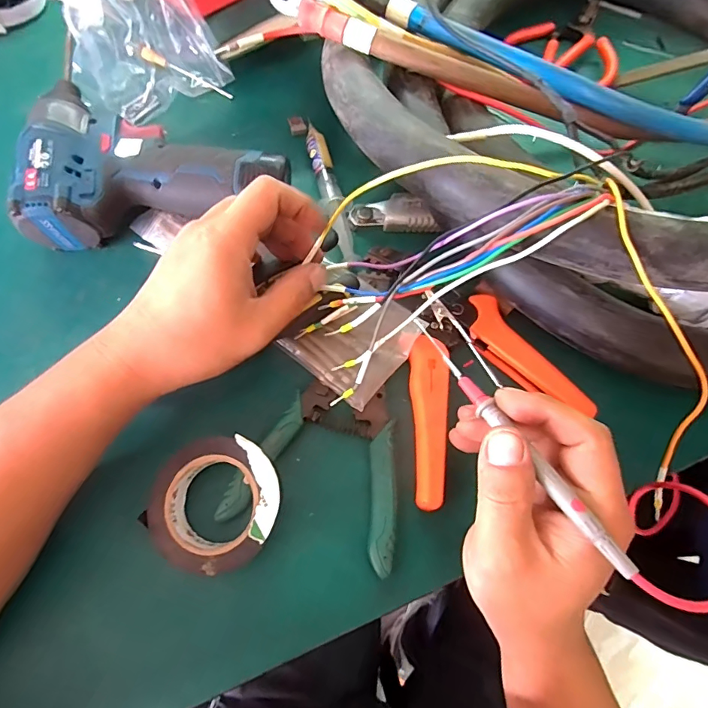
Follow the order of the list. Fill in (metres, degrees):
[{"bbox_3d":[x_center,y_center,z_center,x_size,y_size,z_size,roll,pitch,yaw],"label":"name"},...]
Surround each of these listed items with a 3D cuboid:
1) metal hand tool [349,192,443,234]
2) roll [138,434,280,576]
[{"bbox_3d":[0.033,-0.111,0.351,0.069,0.014,0.025,10,72,4],"label":"metal hand tool"},{"bbox_3d":[-0.075,0.082,0.250,0.068,0.026,0.070,1,65,-3],"label":"roll"}]

